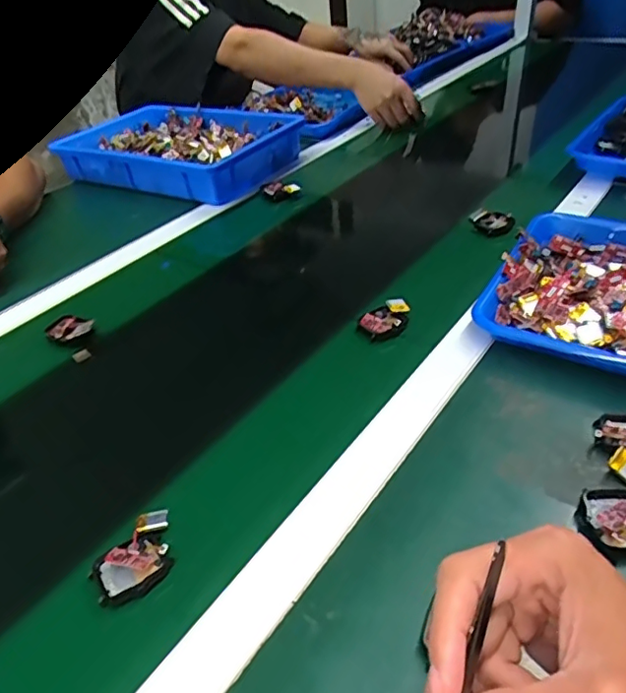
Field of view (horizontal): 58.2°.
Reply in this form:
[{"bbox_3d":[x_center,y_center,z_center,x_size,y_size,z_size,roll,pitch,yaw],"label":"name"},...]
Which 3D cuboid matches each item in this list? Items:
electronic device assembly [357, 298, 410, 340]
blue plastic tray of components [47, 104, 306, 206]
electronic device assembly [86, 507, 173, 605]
[{"bbox_3d":[0.074,-0.026,0.561,0.048,0.022,0.040,-21,40,-18],"label":"electronic device assembly"},{"bbox_3d":[-0.233,-0.341,0.967,0.369,0.060,0.247,17,43,28],"label":"blue plastic tray of components"},{"bbox_3d":[-0.115,0.140,0.374,0.041,0.015,0.066,18,43,27],"label":"electronic device assembly"}]

